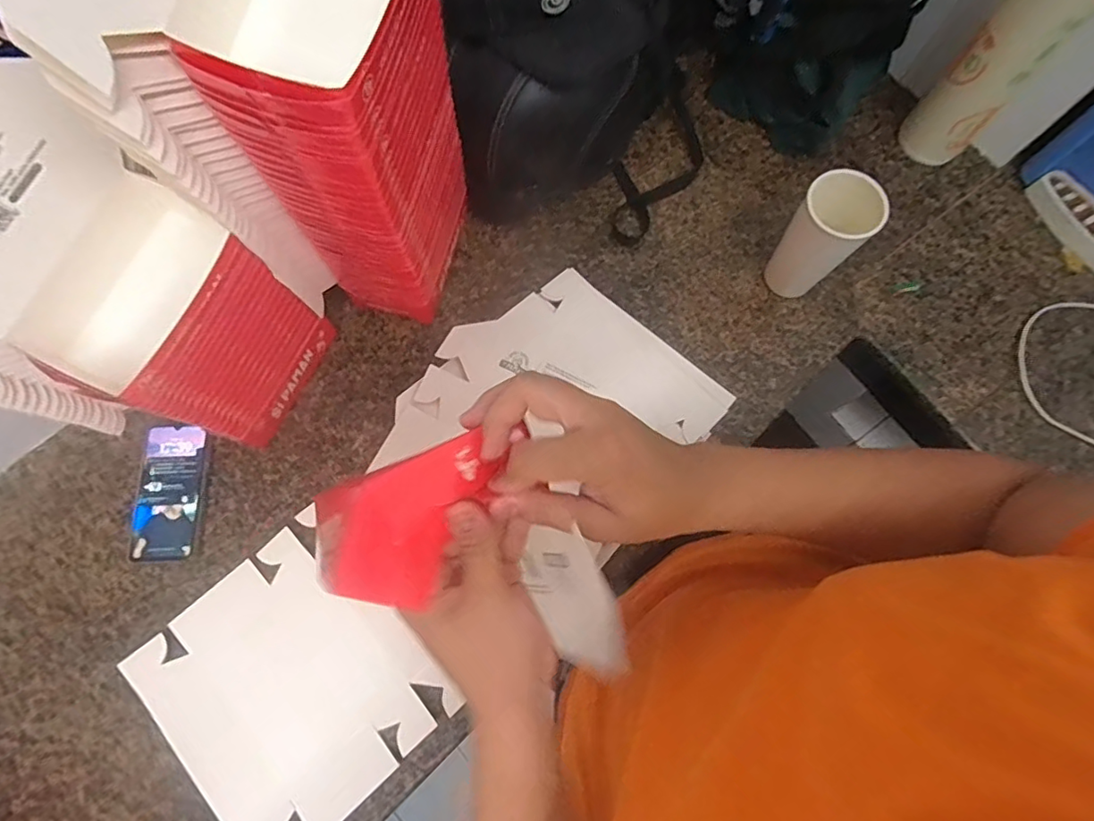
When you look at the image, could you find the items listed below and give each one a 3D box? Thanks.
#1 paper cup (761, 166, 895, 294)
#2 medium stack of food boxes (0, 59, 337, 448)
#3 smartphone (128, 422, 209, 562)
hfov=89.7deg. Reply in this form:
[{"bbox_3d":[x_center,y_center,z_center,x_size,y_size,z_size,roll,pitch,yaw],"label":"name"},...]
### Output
[{"bbox_3d":[0.331,-0.206,0.682,0.082,0.168,0.076,0,74,-1],"label":"paper cup"},{"bbox_3d":[-0.391,-0.086,0.530,0.186,0.339,0.231,19,75,4],"label":"medium stack of food boxes"},{"bbox_3d":[-0.460,0.096,0.665,0.080,0.013,0.161,-2,74,-2],"label":"smartphone"}]

